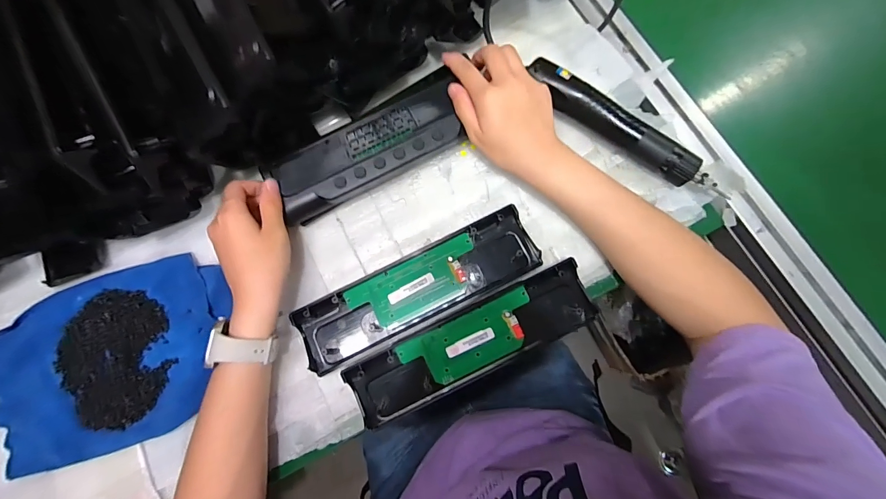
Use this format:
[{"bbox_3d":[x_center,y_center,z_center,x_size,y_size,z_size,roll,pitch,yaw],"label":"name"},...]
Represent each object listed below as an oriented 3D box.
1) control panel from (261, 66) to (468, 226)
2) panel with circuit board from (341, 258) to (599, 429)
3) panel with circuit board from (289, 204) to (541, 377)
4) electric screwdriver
[{"bbox_3d":[-0.073,-0.104,0.396,0.209,0.028,0.076,-31,81,-3],"label":"control panel"},{"bbox_3d":[0.030,0.091,0.367,0.244,0.016,0.062,-26,81,-2],"label":"panel with circuit board"},{"bbox_3d":[-0.024,0.040,0.382,0.245,0.016,0.068,-27,81,-2],"label":"panel with circuit board"},{"bbox_3d":[0.186,-0.122,0.394,0.223,0.037,0.034,35,84,7],"label":"electric screwdriver"}]

